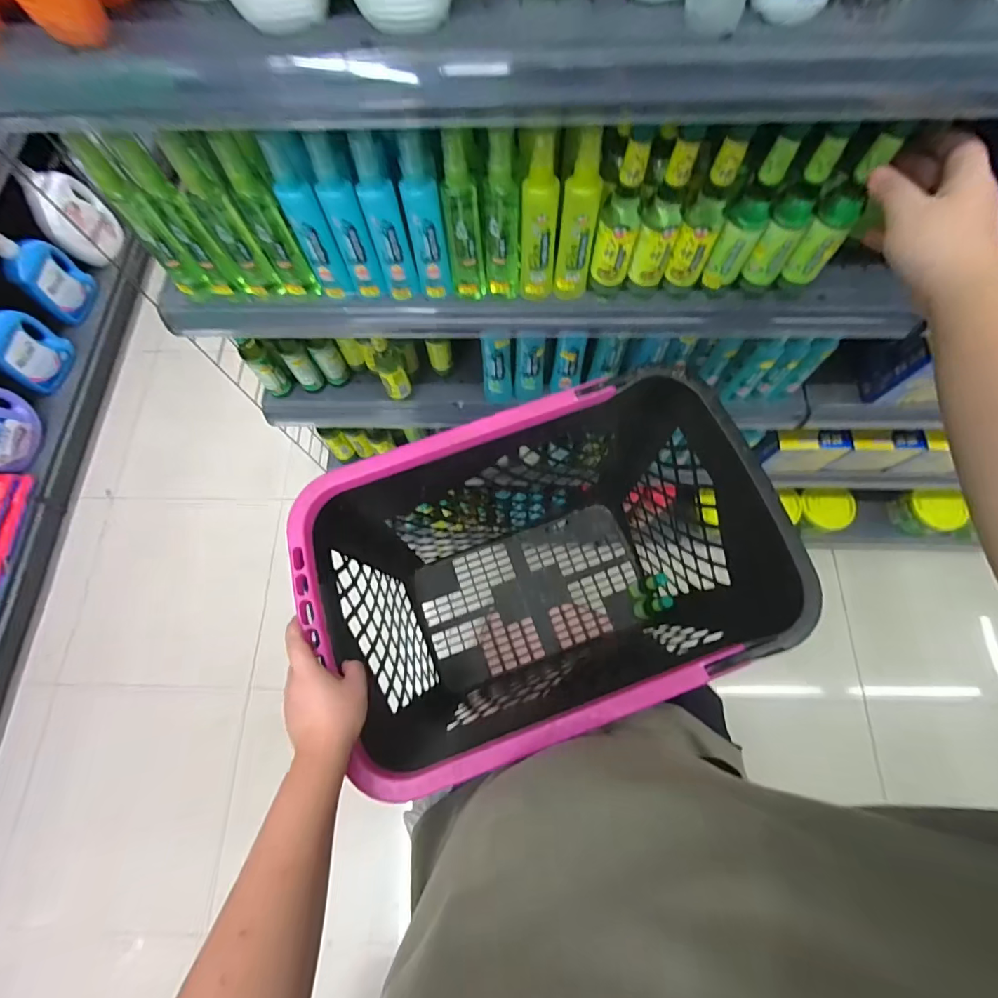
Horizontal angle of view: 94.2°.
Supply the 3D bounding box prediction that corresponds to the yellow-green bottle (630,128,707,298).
[{"bbox_3d":[0.158,-0.267,0.450,0.037,0.160,0.034,20,74,8],"label":"yellow-green bottle"}]

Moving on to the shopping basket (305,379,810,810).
[{"bbox_3d":[0.058,0.135,0.751,0.548,0.460,0.369,-21,73,-5],"label":"shopping basket"}]

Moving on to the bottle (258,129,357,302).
[{"bbox_3d":[-0.190,-0.279,0.467,0.035,0.172,0.035,-11,66,-2],"label":"bottle"}]

